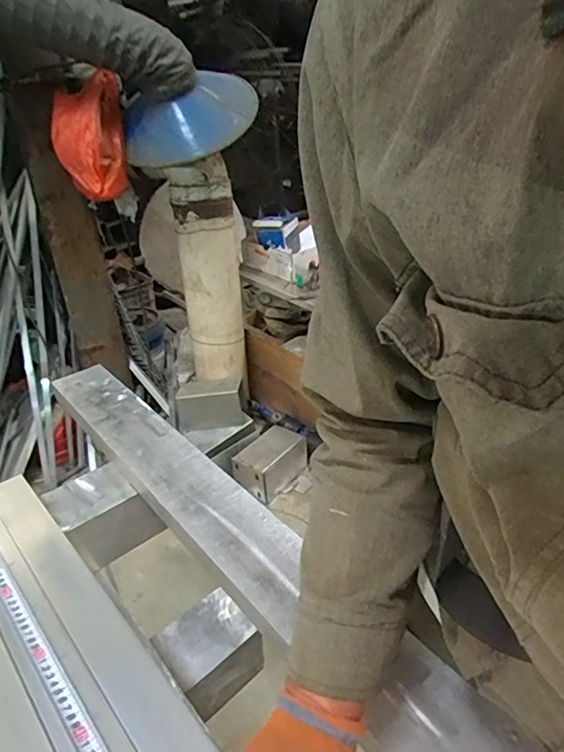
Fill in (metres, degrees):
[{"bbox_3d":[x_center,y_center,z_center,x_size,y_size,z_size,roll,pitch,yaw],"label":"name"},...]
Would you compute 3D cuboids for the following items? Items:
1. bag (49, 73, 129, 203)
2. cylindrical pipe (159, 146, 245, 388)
[{"bbox_3d":[-0.560,-0.682,1.521,0.203,0.307,0.212,-10,31,-11],"label":"bag"},{"bbox_3d":[-0.248,-0.337,1.829,0.215,0.731,0.184,-6,30,-5],"label":"cylindrical pipe"}]

